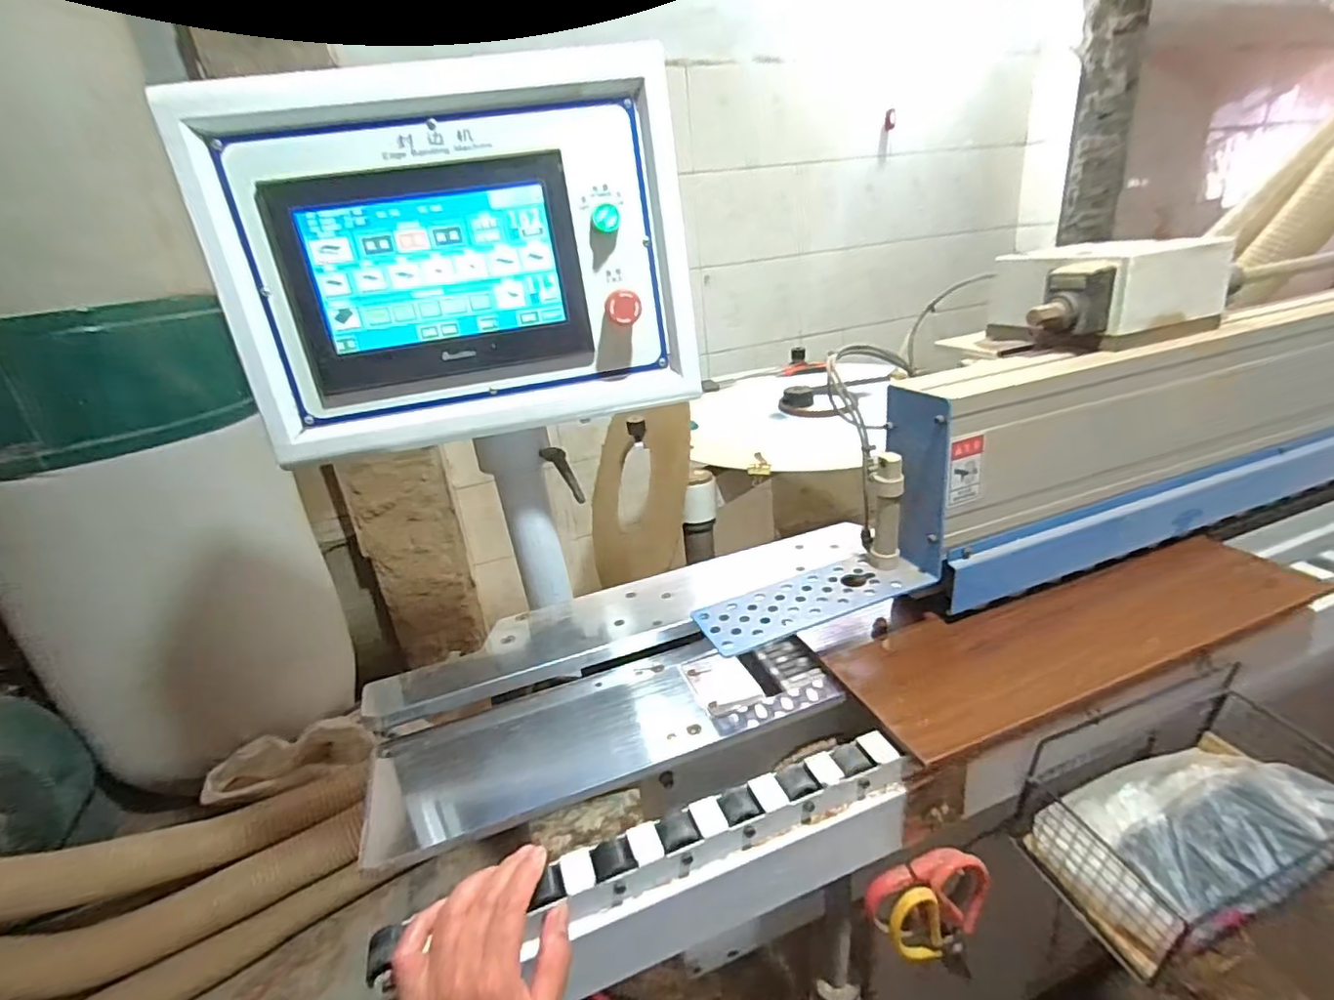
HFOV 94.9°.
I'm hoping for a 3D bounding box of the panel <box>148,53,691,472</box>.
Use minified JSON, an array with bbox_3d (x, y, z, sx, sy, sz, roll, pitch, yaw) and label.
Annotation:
[{"bbox_3d":[-0.199,-0.234,0.608,0.437,0.324,0.114,-11,24,-10],"label":"panel"}]

